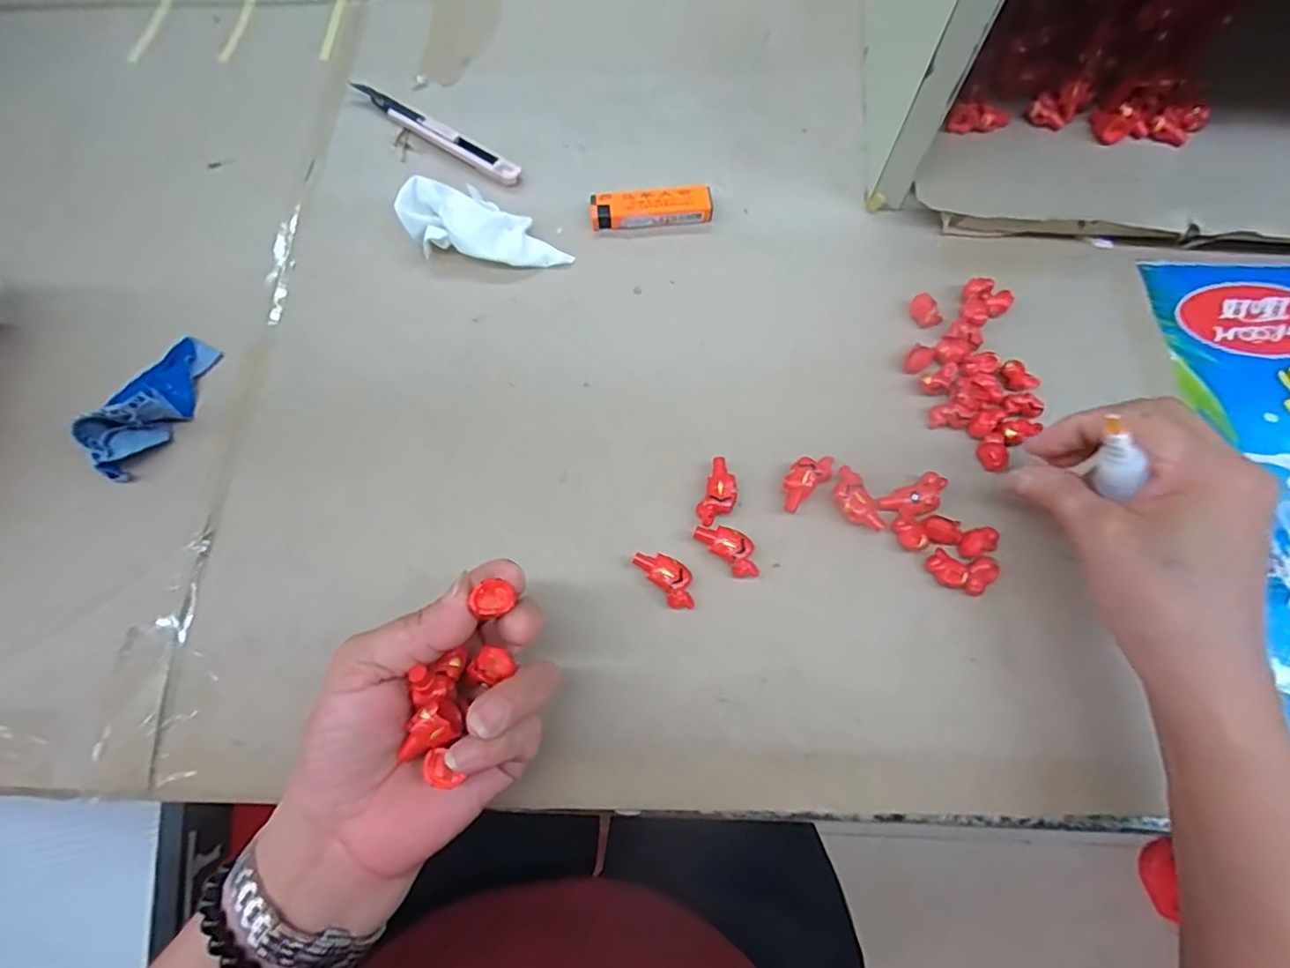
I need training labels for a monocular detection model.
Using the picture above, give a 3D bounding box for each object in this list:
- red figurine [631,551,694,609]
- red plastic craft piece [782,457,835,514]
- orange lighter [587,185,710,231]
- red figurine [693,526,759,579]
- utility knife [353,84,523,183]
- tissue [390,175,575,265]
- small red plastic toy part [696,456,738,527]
[{"bbox_3d":[0.013,0.048,0.307,0.018,0.011,0.038,-39,74,-12],"label":"red figurine"},{"bbox_3d":[0.087,-0.002,0.324,0.038,0.013,0.018,-42,74,-13],"label":"red plastic craft piece"},{"bbox_3d":[0.004,-0.184,0.395,0.080,0.016,0.021,-7,70,-1],"label":"orange lighter"},{"bbox_3d":[0.046,0.034,0.313,0.038,0.012,0.018,41,76,14],"label":"red figurine"},{"bbox_3d":[-0.151,-0.252,0.422,0.148,0.008,0.016,33,74,12],"label":"utility knife"},{"bbox_3d":[-0.105,-0.162,0.376,0.102,0.027,0.054,30,73,11],"label":"tissue"},{"bbox_3d":[0.041,0.005,0.322,0.018,0.010,0.039,19,71,8],"label":"small red plastic toy part"}]

